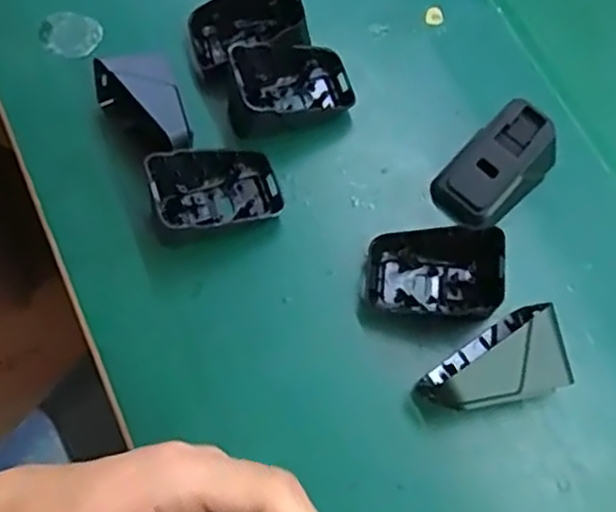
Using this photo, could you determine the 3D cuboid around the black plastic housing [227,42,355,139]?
[{"bbox_3d":[-0.010,-0.094,0.399,0.069,0.035,0.043,-6,69,-5],"label":"black plastic housing"}]

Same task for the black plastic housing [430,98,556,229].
[{"bbox_3d":[0.103,-0.049,0.382,0.066,0.041,0.039,-38,75,-16],"label":"black plastic housing"}]

